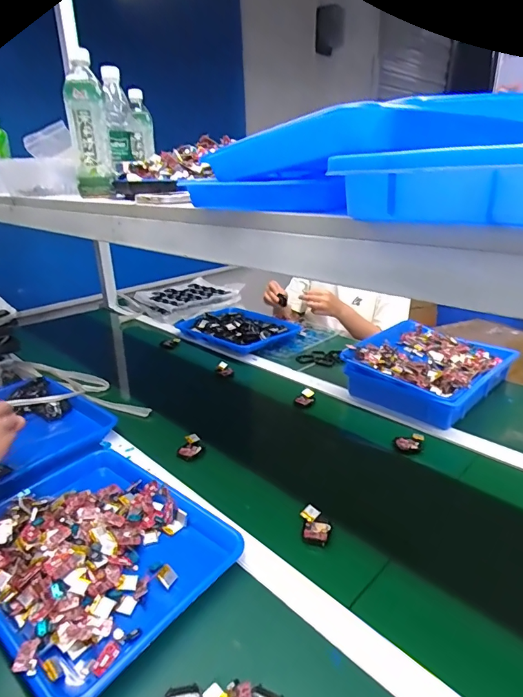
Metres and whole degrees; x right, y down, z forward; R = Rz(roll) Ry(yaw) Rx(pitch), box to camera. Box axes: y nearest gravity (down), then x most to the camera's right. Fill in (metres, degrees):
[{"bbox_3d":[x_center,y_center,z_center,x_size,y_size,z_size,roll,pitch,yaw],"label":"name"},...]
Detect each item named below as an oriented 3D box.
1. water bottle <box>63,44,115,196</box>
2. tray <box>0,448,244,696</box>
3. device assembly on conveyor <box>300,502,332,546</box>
[{"bbox_3d":[-0.277,-0.350,0.684,0.058,0.195,0.057,-8,23,-14],"label":"water bottle"},{"bbox_3d":[-0.211,0.237,0.538,0.320,0.041,0.243,17,28,38],"label":"tray"},{"bbox_3d":[0.074,0.240,0.587,0.037,0.017,0.057,-3,22,-3],"label":"device assembly on conveyor"}]

